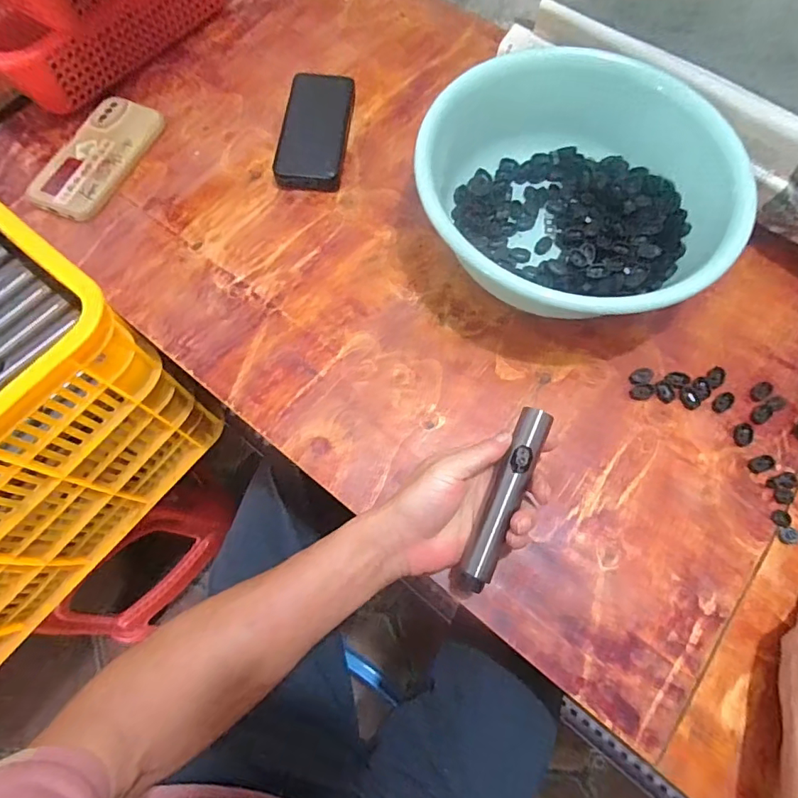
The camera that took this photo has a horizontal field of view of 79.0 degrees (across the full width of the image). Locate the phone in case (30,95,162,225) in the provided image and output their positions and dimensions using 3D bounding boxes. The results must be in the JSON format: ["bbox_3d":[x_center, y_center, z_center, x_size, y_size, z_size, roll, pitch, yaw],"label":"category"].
[{"bbox_3d":[-0.340,-0.274,0.549,0.082,0.015,0.167,22,72,7],"label":"phone in case"}]

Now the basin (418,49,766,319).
[{"bbox_3d":[0.165,-0.188,0.474,0.268,0.107,0.272,0,70,0],"label":"basin"}]

